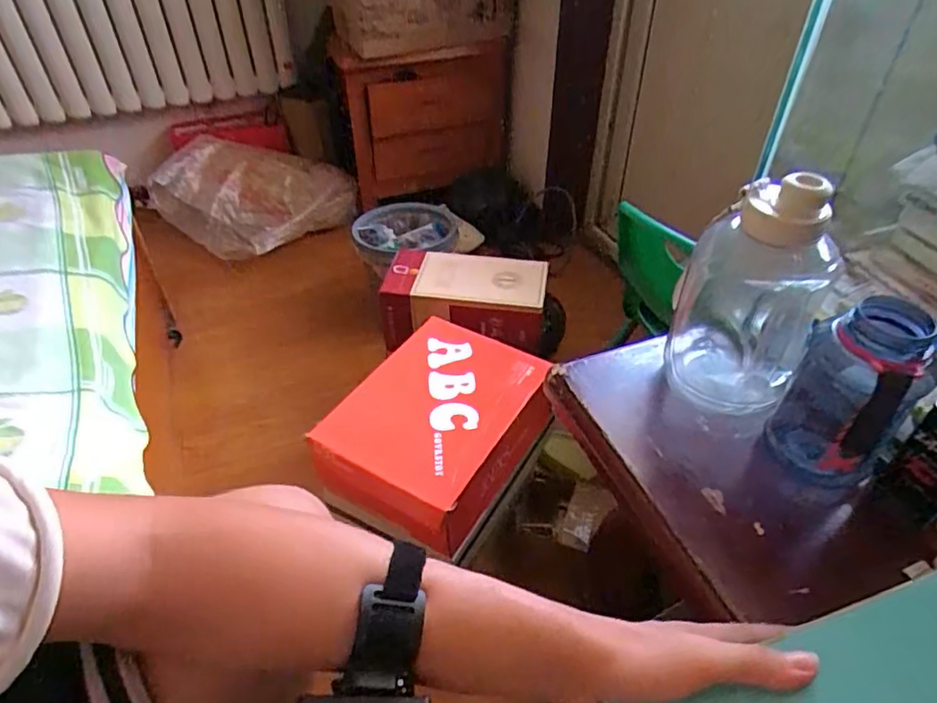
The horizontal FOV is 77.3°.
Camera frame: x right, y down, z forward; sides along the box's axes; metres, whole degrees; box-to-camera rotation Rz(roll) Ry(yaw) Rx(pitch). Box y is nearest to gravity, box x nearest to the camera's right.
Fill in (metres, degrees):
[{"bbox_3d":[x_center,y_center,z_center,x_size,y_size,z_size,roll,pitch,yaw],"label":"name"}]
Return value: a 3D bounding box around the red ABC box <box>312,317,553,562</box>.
[{"bbox_3d":[-0.038,0.115,0.849,0.234,0.127,0.311,18,45,19],"label":"red ABC box"}]

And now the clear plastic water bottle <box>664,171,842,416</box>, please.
[{"bbox_3d":[0.275,-0.062,0.577,0.119,0.231,0.114,18,45,19],"label":"clear plastic water bottle"}]

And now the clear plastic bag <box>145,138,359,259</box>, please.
[{"bbox_3d":[-0.636,-0.437,1.712,0.509,0.242,0.231,8,43,9],"label":"clear plastic bag"}]

